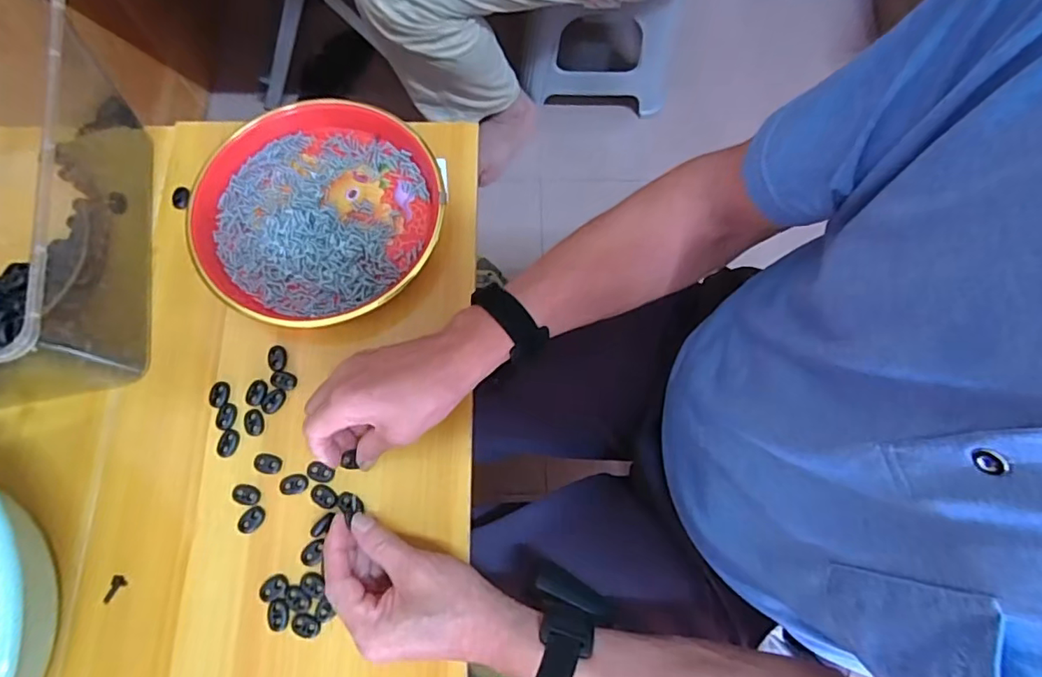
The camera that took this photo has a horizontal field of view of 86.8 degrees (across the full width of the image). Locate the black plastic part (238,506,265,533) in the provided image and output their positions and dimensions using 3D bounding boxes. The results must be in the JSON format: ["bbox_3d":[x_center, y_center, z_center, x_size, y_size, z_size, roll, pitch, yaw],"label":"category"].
[{"bbox_3d":[-0.214,0.144,0.436,0.016,0.004,0.022,36,76,10],"label":"black plastic part"}]

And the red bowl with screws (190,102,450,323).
[{"bbox_3d":[-0.185,-0.115,0.507,0.223,0.029,0.209,0,73,-1],"label":"red bowl with screws"}]

